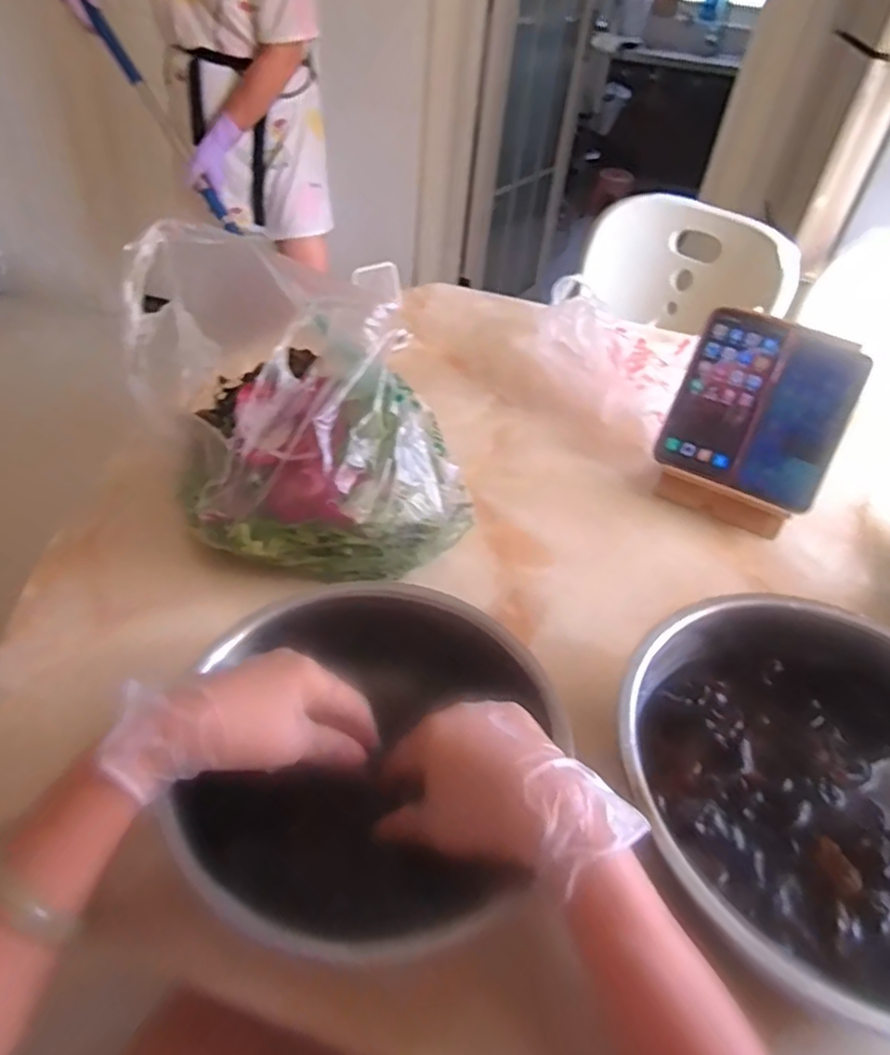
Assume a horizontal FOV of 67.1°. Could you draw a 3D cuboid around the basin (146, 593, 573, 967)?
[{"bbox_3d":[-0.043,0.140,0.423,0.210,0.093,0.228,4,42,-3],"label":"basin"}]

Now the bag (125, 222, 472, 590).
[{"bbox_3d":[-0.133,-0.118,0.581,0.214,0.216,0.317,-21,49,-27],"label":"bag"}]

